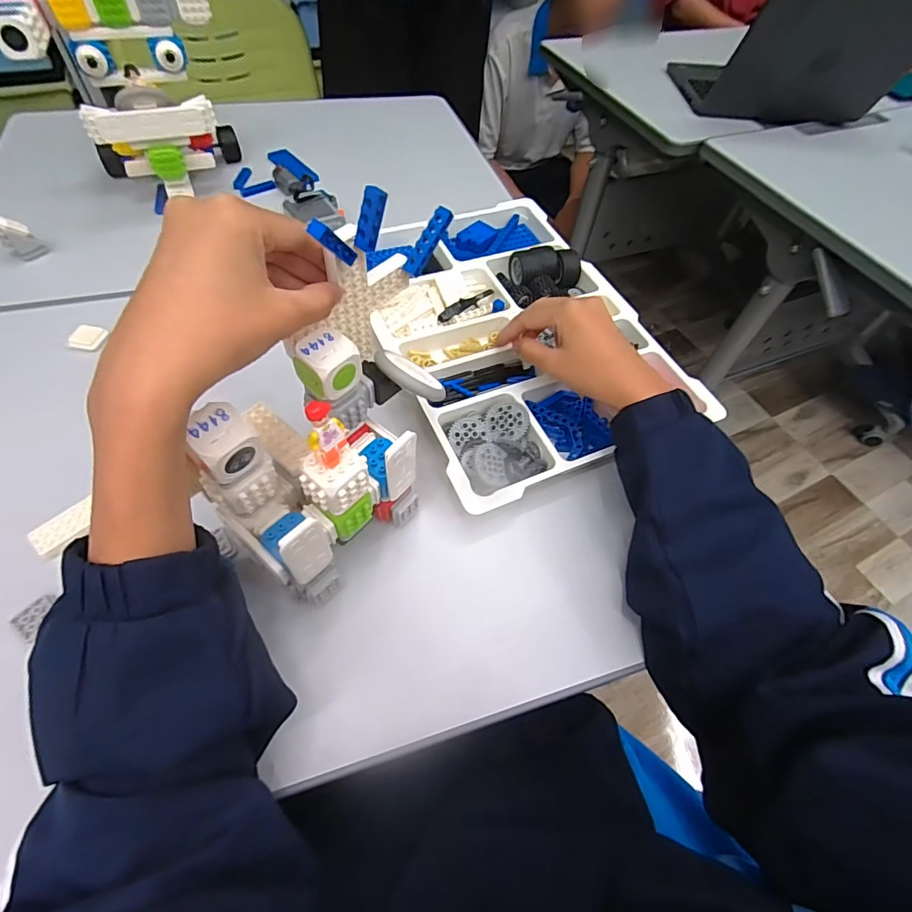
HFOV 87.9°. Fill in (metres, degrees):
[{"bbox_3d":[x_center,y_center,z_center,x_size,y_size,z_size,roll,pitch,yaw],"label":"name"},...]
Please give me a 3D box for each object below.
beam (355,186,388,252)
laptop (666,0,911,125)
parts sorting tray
[{"bbox_3d":[-0.047,-0.130,0.260,0.012,0.032,0.008,35,34,17],"label":"beam"},{"bbox_3d":[0.611,-0.737,0.847,0.303,0.197,0.281,3,56,-3],"label":"laptop"},{"bbox_3d":[0.054,-0.142,0.498,0.260,0.032,0.373,-18,60,-16],"label":"parts sorting tray"}]

